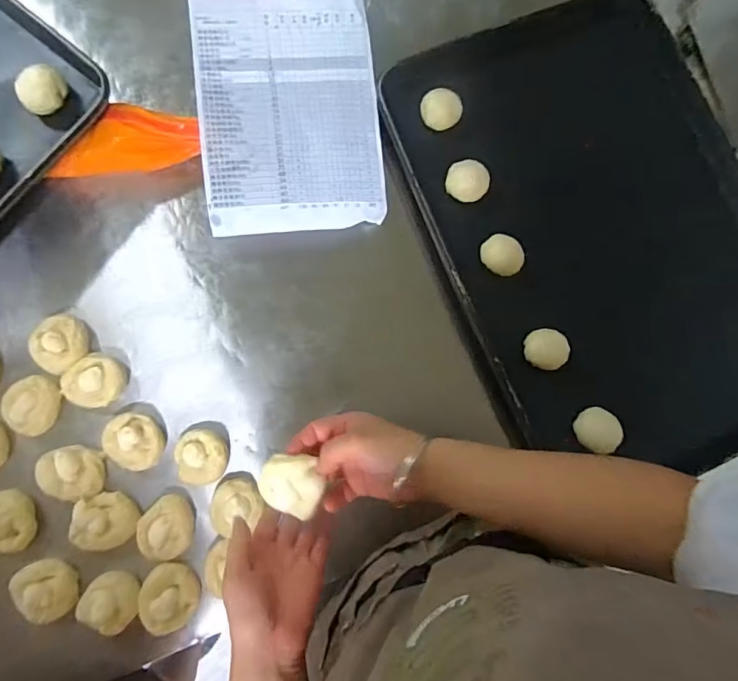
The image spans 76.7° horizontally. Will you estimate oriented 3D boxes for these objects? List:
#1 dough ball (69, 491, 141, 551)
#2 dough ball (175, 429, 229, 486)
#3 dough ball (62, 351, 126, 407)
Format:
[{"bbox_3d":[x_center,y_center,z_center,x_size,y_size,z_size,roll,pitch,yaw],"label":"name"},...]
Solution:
[{"bbox_3d":[-0.284,0.195,0.502,0.064,0.020,0.056,-2,83,-6],"label":"dough ball"},{"bbox_3d":[-0.189,0.131,0.527,0.054,0.026,0.058,1,83,-6],"label":"dough ball"},{"bbox_3d":[-0.310,0.044,0.521,0.058,0.026,0.058,1,83,-6],"label":"dough ball"}]

